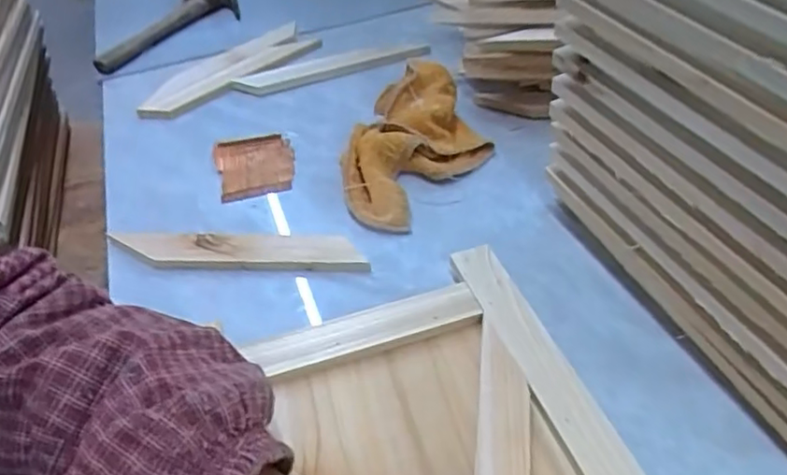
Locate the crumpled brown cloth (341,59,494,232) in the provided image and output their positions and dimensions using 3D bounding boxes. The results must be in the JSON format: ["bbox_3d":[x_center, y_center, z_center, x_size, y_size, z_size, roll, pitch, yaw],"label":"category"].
[{"bbox_3d":[0.008,-0.080,0.497,0.104,0.049,0.153,29,52,29],"label":"crumpled brown cloth"}]

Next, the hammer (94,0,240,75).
[{"bbox_3d":[-0.287,-0.266,0.768,0.189,0.029,0.099,-36,50,-7],"label":"hammer"}]

